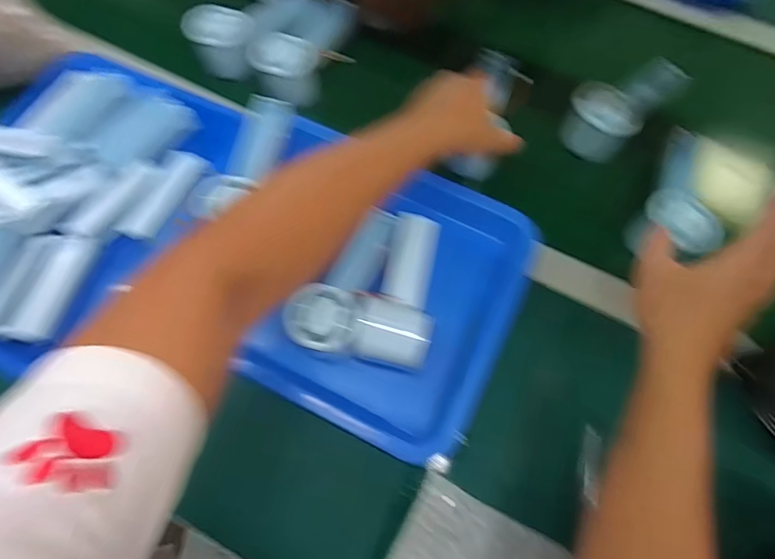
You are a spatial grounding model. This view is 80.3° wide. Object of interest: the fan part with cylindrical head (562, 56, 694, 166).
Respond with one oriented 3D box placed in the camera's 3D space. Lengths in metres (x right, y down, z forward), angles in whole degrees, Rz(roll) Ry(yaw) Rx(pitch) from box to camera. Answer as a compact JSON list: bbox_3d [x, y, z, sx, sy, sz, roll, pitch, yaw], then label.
[{"bbox_3d":[0.262,-0.194,0.531,0.128,0.075,0.069,-39,74,-15],"label":"fan part with cylindrical head"}]

